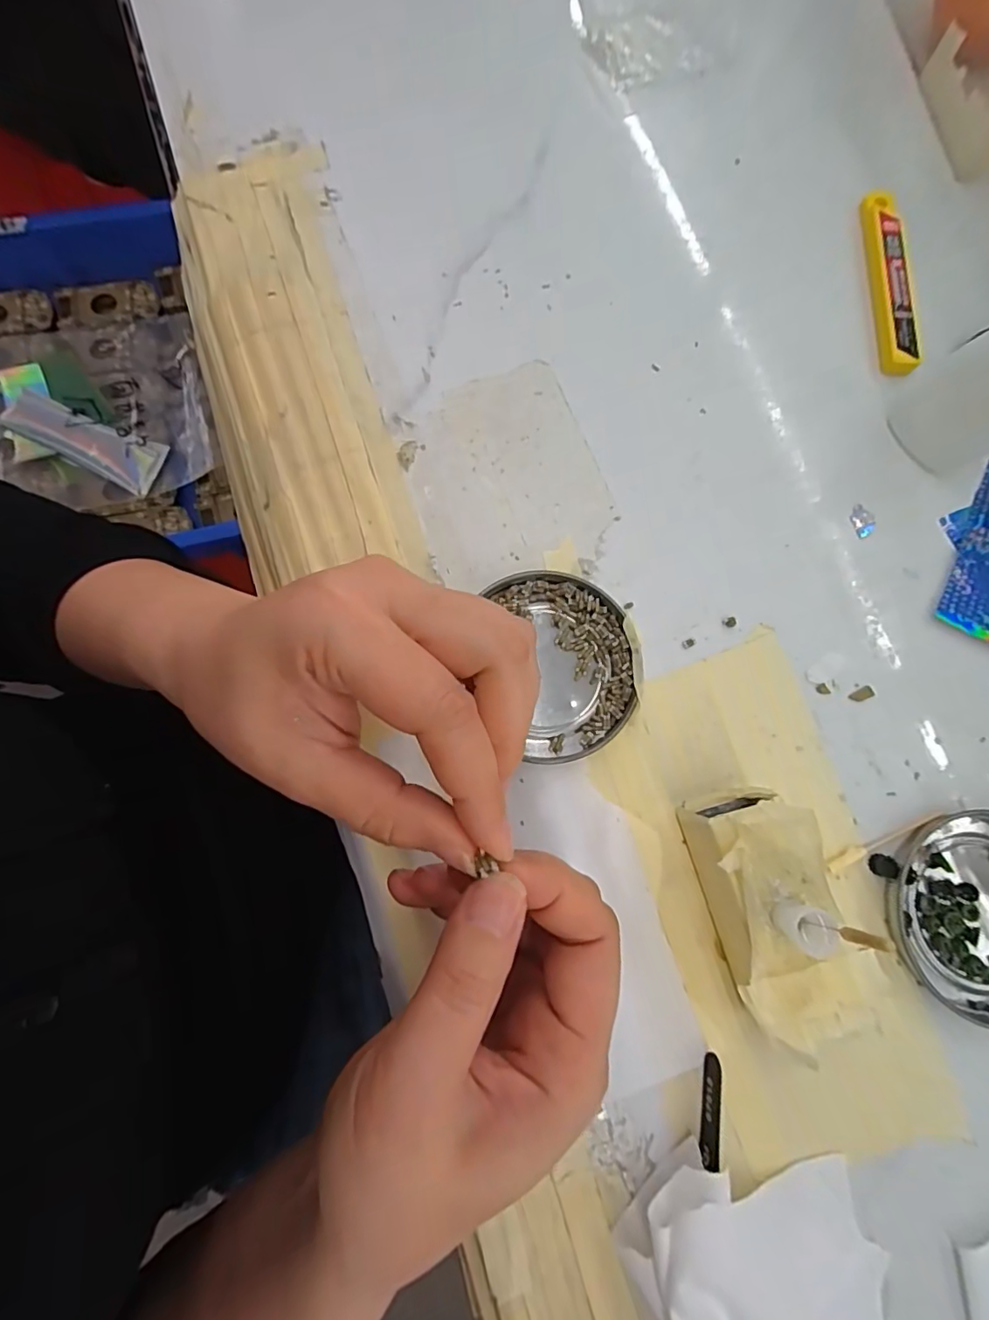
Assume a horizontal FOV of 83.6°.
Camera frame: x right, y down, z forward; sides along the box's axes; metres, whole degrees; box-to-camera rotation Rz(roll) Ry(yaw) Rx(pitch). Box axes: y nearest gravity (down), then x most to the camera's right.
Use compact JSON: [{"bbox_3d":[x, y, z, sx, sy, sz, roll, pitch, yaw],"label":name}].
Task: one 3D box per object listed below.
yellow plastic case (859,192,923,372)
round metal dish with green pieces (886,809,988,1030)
[{"bbox_3d":[0.200,-0.191,0.281,0.016,0.012,0.099,0,79,-2],"label":"yellow plastic case"},{"bbox_3d":[0.201,0.101,0.221,0.078,0.008,0.075,0,79,-2],"label":"round metal dish with green pieces"}]

